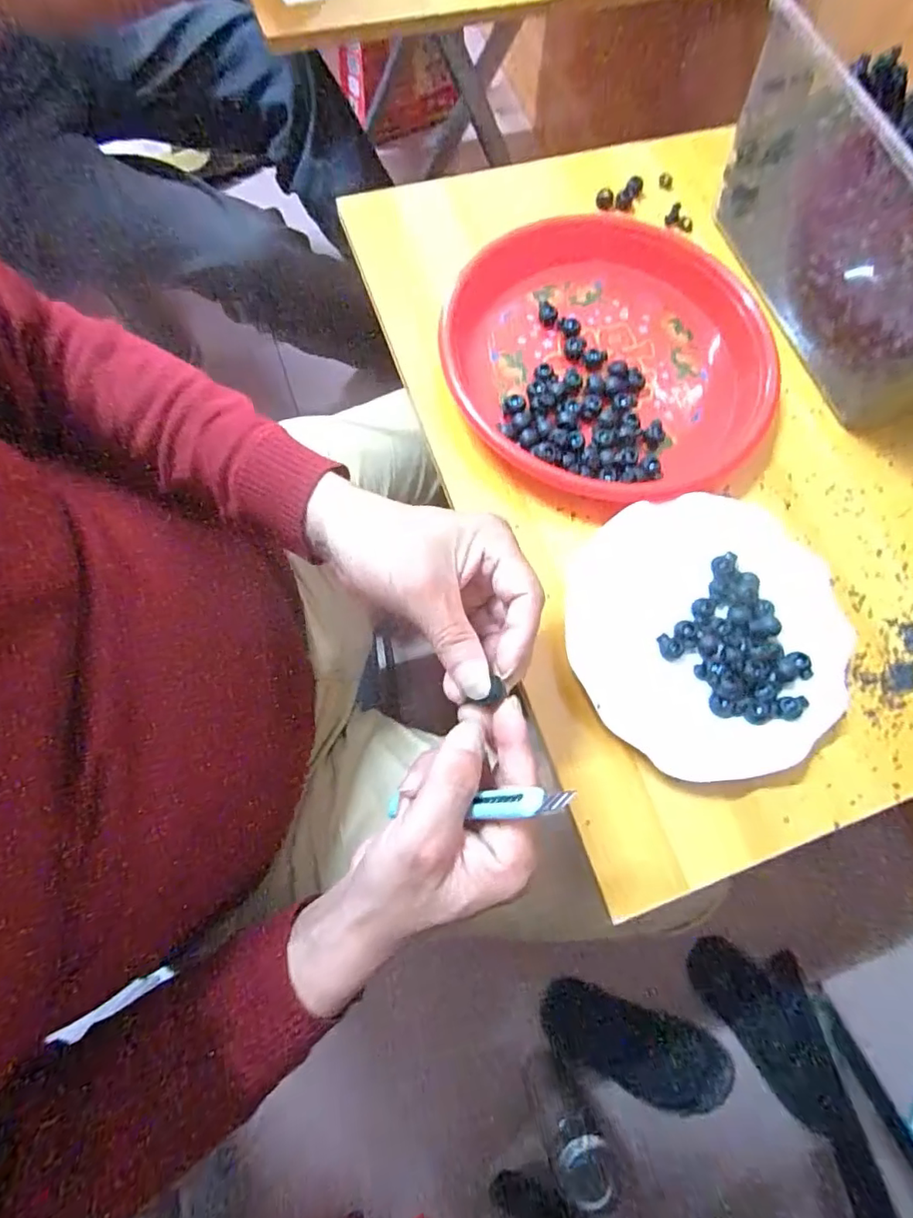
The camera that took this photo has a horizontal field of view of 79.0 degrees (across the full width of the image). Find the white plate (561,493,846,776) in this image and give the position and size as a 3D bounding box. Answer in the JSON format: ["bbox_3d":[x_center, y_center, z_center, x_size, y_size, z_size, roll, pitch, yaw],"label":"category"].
[{"bbox_3d":[0.168,0.015,0.374,0.181,0.027,0.180,1,73,-2],"label":"white plate"}]

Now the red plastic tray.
[{"bbox_3d":[0.117,-0.199,0.431,0.243,0.032,0.256,3,73,-3],"label":"red plastic tray"}]

